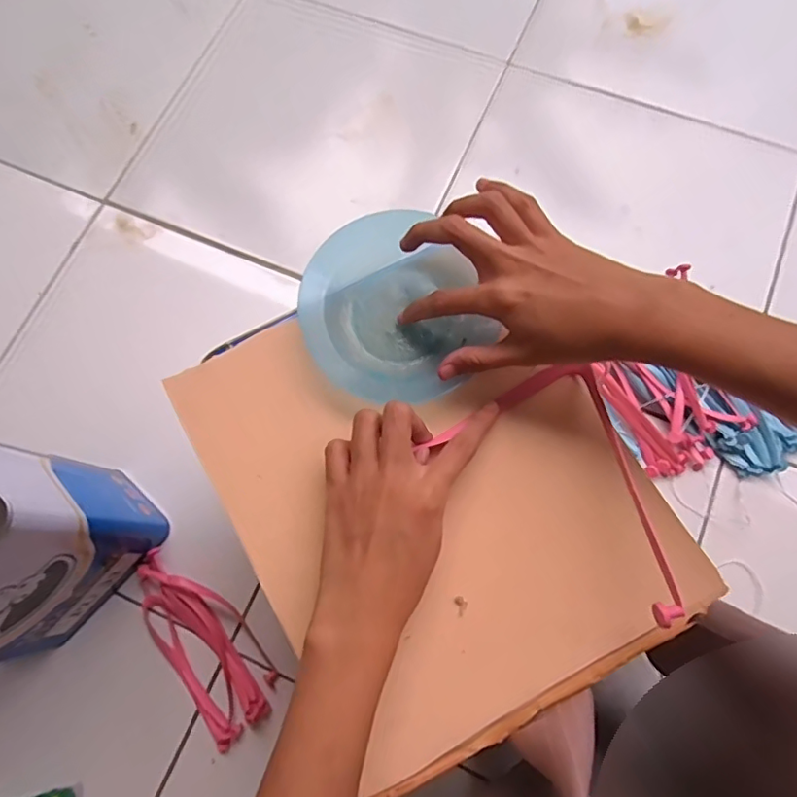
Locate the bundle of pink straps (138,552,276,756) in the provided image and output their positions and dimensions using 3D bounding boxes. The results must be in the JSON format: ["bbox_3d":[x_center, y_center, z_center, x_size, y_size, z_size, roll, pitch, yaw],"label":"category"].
[{"bbox_3d":[-0.197,0.237,0.545,0.081,0.026,0.194,-36,76,-8],"label":"bundle of pink straps"}]

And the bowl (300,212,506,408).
[{"bbox_3d":[-0.004,-0.060,0.361,0.115,0.026,0.121,-1,74,2],"label":"bowl"}]

